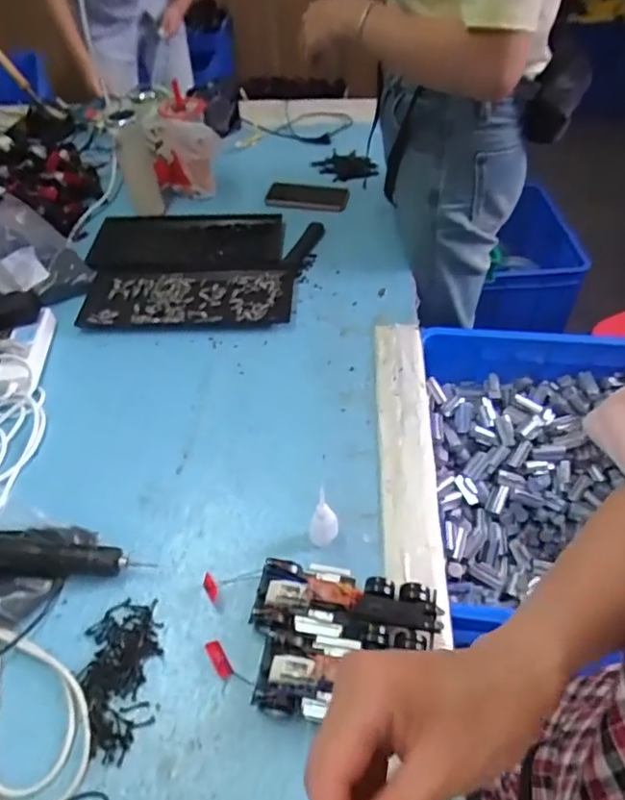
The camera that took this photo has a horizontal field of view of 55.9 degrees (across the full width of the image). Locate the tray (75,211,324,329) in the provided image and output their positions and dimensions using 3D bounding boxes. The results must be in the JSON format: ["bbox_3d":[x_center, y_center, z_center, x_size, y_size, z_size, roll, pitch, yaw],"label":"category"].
[{"bbox_3d":[-0.203,-0.248,1.065,0.398,0.025,0.327,1,49,2],"label":"tray"}]

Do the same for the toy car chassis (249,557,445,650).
[{"bbox_3d":[0.036,0.216,0.622,0.193,0.057,0.075,7,50,7],"label":"toy car chassis"}]

